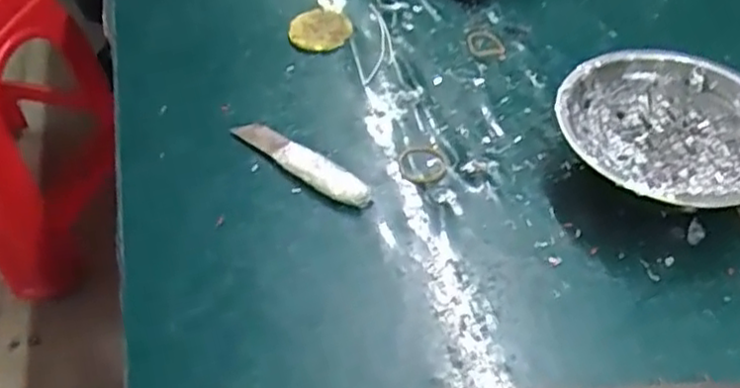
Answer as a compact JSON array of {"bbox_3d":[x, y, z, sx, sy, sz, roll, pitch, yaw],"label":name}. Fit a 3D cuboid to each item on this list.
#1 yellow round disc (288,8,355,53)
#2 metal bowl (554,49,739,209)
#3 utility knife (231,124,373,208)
[{"bbox_3d":[-0.036,-0.120,0.522,0.043,0.013,0.038,2,47,3],"label":"yellow round disc"},{"bbox_3d":[0.172,-0.030,0.413,0.122,0.040,0.126,-1,47,1],"label":"metal bowl"},{"bbox_3d":[-0.041,-0.020,0.427,0.101,0.010,0.021,32,56,27],"label":"utility knife"}]

